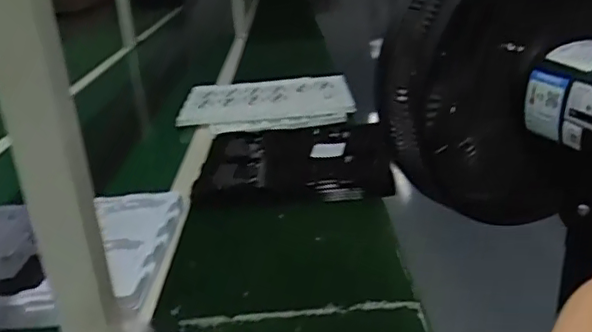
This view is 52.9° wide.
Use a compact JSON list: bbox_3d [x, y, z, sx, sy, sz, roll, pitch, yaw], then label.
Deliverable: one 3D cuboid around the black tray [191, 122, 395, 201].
[{"bbox_3d":[0.000,-0.008,1.077,0.321,0.048,0.343,-4,22,1],"label":"black tray"}]

